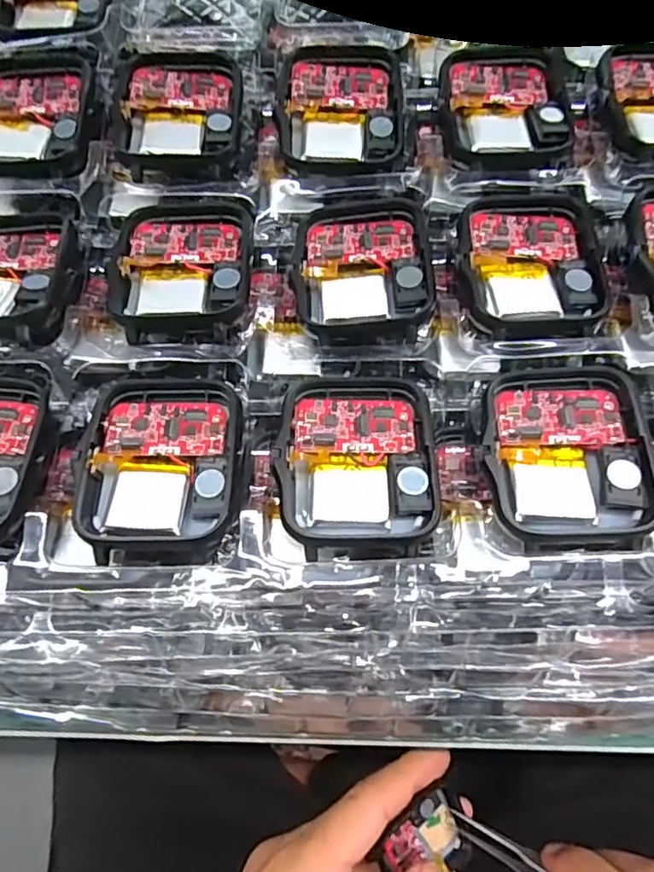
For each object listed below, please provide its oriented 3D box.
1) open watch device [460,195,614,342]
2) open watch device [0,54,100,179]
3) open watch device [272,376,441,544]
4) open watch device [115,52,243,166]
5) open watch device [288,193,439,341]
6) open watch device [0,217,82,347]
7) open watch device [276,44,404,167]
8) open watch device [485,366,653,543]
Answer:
[{"bbox_3d":[0.056,-0.048,0.156,0.037,0.005,0.043,-2,69,-1],"label":"open watch device"},{"bbox_3d":[-0.091,-0.100,0.175,0.042,0.006,0.046,5,69,2],"label":"open watch device"},{"bbox_3d":[0.008,0.004,0.138,0.037,0.007,0.042,-2,69,-1],"label":"open watch device"},{"bbox_3d":[-0.045,-0.103,0.176,0.037,0.006,0.043,2,69,0],"label":"open watch device"},{"bbox_3d":[0.010,-0.049,0.158,0.036,0.005,0.046,1,69,0],"label":"open watch device"},{"bbox_3d":[-0.091,-0.045,0.156,0.041,0.014,0.048,-4,69,-2],"label":"open watch device"},{"bbox_3d":[0.005,-0.103,0.175,0.037,0.010,0.041,3,69,1],"label":"open watch device"},{"bbox_3d":[0.058,0.003,0.136,0.037,0.006,0.042,-2,69,-1],"label":"open watch device"}]

